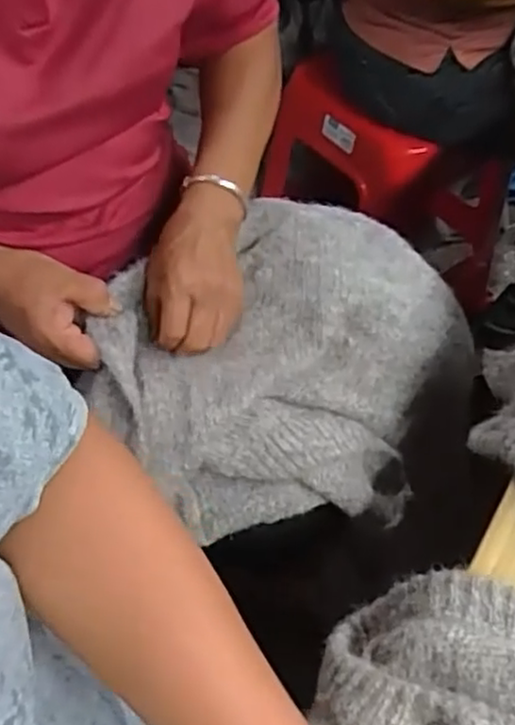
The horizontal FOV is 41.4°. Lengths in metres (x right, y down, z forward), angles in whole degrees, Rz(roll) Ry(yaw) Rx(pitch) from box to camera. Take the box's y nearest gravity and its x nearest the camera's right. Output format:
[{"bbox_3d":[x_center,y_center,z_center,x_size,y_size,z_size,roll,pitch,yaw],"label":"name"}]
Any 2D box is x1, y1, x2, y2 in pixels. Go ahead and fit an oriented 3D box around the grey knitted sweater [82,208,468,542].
[{"bbox_3d":[0.038,-0.011,0.577,0.252,0.136,0.314,22,56,15],"label":"grey knitted sweater"}]

